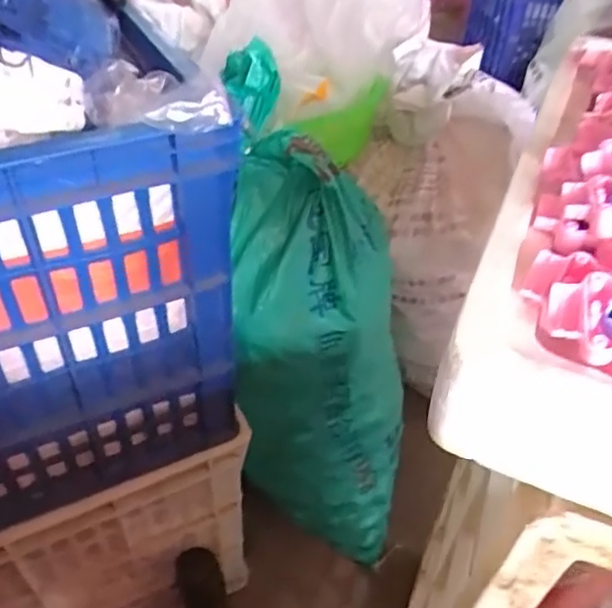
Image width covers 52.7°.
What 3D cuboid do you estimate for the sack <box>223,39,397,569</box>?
[{"bbox_3d":[0.015,0.059,0.889,0.228,0.686,0.247,3,42,1],"label":"sack"}]

